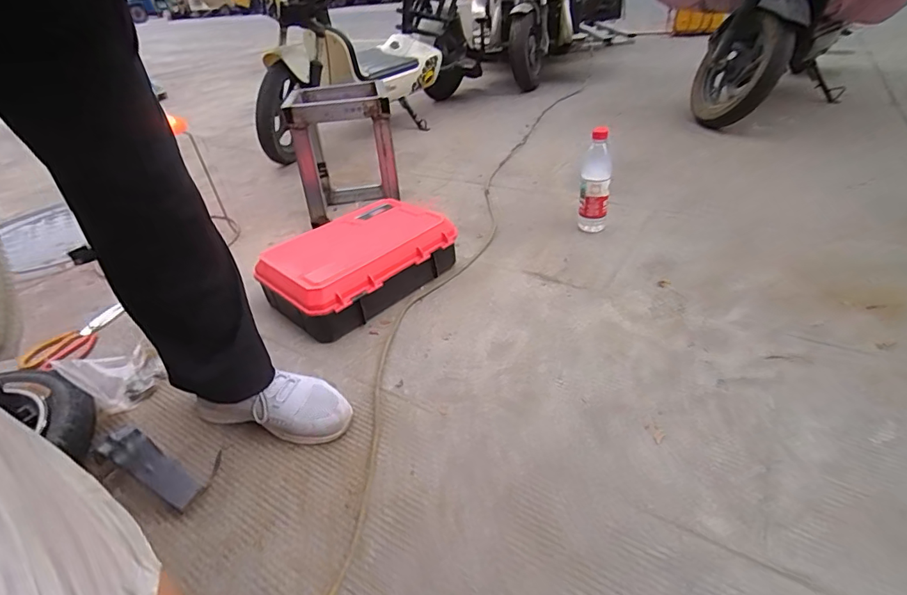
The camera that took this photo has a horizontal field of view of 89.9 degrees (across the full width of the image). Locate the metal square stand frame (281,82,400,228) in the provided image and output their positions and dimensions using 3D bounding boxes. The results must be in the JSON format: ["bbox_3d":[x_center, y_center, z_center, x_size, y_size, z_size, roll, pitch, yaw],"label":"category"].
[{"bbox_3d":[-0.275,-0.369,1.200,0.229,0.302,0.268,-11,36,-6],"label":"metal square stand frame"}]

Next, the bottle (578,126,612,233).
[{"bbox_3d":[0.334,-0.267,1.076,0.069,0.248,0.063,4,38,15],"label":"bottle"}]

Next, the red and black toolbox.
[{"bbox_3d":[-0.185,-0.066,0.943,0.217,0.136,0.348,24,46,35],"label":"red and black toolbox"}]

